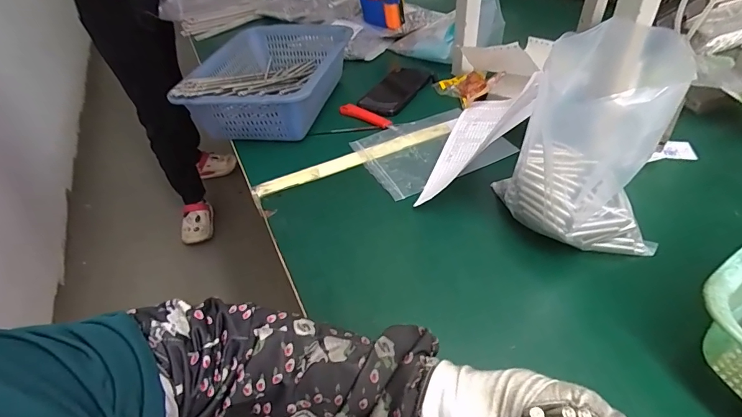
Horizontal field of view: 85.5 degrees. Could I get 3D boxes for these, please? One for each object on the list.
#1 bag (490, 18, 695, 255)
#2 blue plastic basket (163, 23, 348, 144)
[{"bbox_3d":[0.209,-0.051,0.372,0.167,0.232,0.072,17,48,22],"label":"bag"},{"bbox_3d":[-0.172,-0.229,0.704,0.229,0.089,0.310,5,44,11],"label":"blue plastic basket"}]

